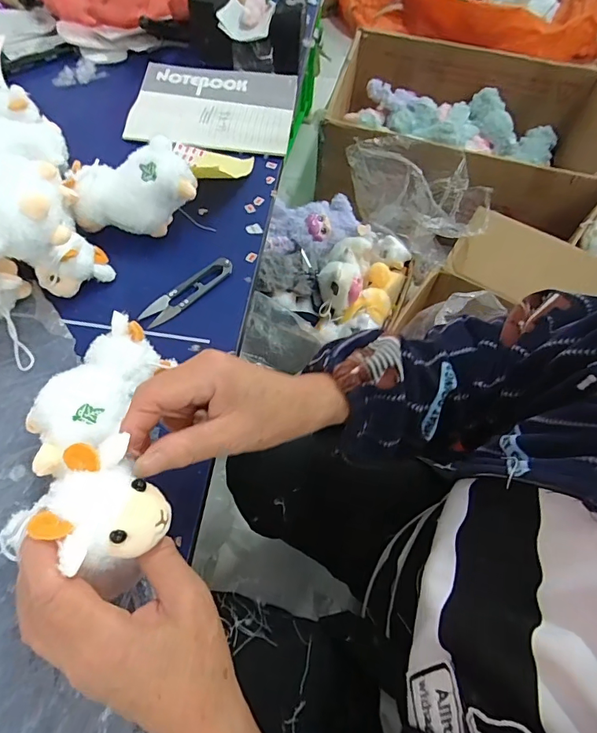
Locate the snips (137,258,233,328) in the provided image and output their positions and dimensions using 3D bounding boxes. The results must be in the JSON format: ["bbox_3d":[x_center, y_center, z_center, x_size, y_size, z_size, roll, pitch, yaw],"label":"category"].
[{"bbox_3d":[-0.107,-0.074,0.426,0.025,0.011,0.102,41,66,18],"label":"snips"}]

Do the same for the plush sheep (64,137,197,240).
[{"bbox_3d":[-0.160,-0.173,0.432,0.117,0.076,0.058,-7,61,-8],"label":"plush sheep"}]

